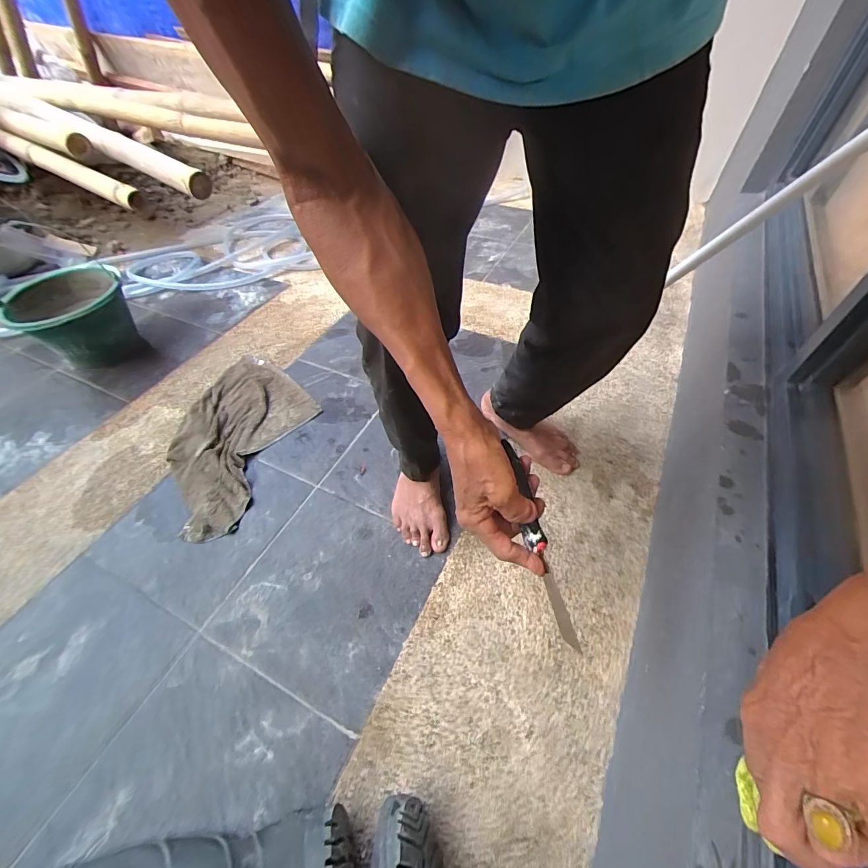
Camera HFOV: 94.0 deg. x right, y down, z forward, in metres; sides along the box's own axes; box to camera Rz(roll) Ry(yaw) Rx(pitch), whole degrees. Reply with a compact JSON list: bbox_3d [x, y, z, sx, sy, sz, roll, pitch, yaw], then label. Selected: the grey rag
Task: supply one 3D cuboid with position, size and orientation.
[{"bbox_3d":[-0.452,-0.011,0.893,0.291,0.043,0.461,14,52,14],"label":"grey rag"}]

